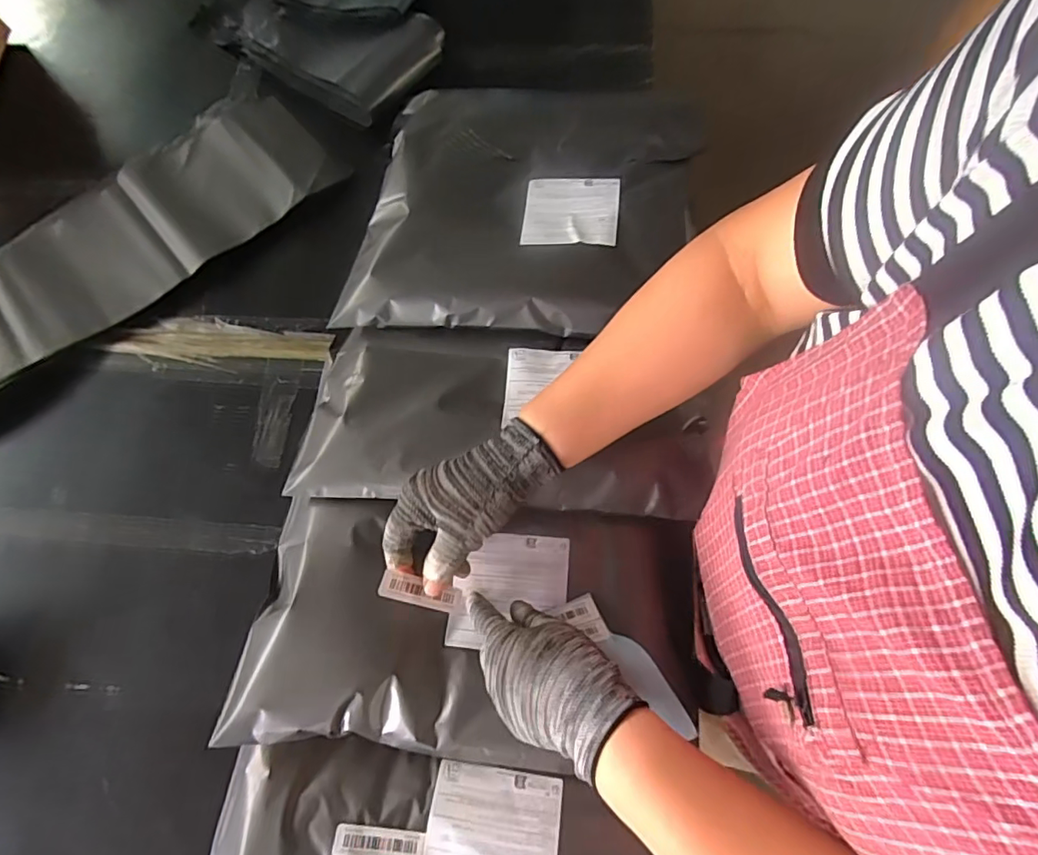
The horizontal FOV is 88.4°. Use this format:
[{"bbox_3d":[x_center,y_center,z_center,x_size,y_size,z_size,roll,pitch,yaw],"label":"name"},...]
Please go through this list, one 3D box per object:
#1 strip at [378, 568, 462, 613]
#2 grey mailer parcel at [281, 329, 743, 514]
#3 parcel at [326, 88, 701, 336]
[{"bbox_3d":[-0.077,0.130,0.419,0.066,0.004,0.020,25,71,-24],"label":"strip"},{"bbox_3d":[-0.002,-0.015,0.509,0.391,0.045,0.181,3,72,2],"label":"grey mailer parcel"},{"bbox_3d":[0.018,-0.279,0.621,0.363,0.083,0.418,8,72,4],"label":"parcel"}]

